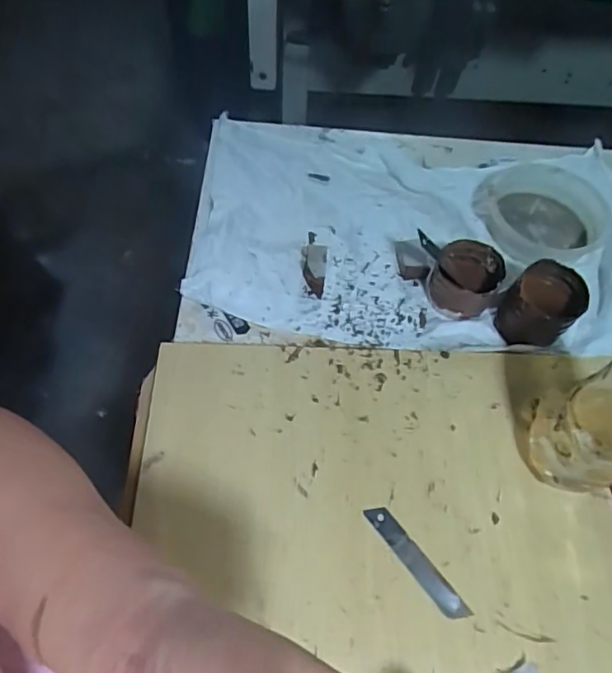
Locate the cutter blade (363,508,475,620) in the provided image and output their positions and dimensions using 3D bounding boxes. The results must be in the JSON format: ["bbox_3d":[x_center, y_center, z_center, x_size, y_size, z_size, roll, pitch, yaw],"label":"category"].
[{"bbox_3d":[0.084,0.172,0.408,0.019,0.004,0.100,-35,68,-20],"label":"cutter blade"}]

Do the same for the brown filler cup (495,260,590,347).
[{"bbox_3d":[0.222,-0.030,0.502,0.060,0.054,0.066,1,61,-2],"label":"brown filler cup"}]

